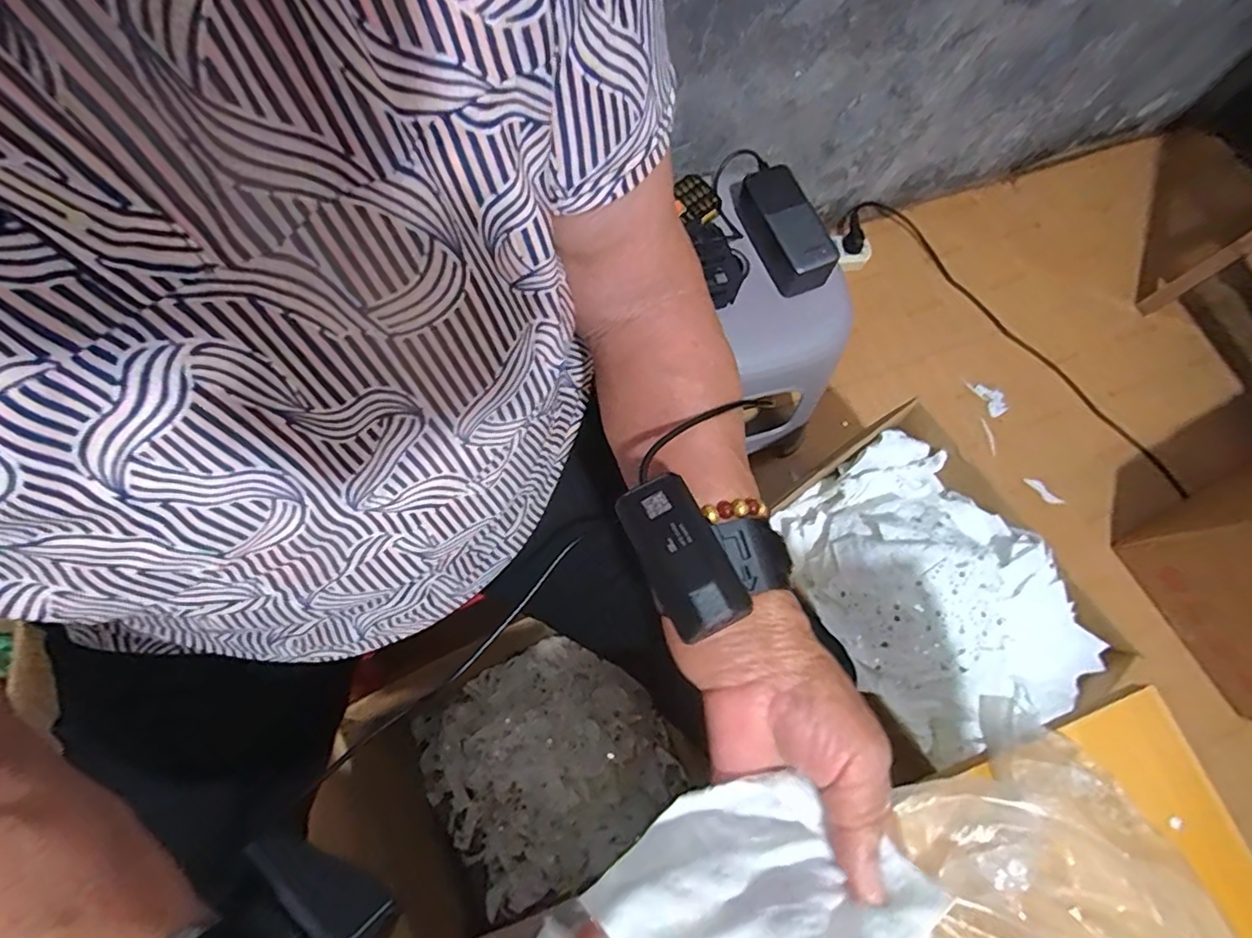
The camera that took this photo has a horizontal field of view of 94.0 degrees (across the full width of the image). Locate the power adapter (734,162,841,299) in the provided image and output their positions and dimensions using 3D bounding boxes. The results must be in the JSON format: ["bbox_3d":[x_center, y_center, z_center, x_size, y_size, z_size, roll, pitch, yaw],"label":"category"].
[{"bbox_3d":[0.171,-0.260,0.635,0.057,0.056,0.141,-21,75,-8],"label":"power adapter"}]

